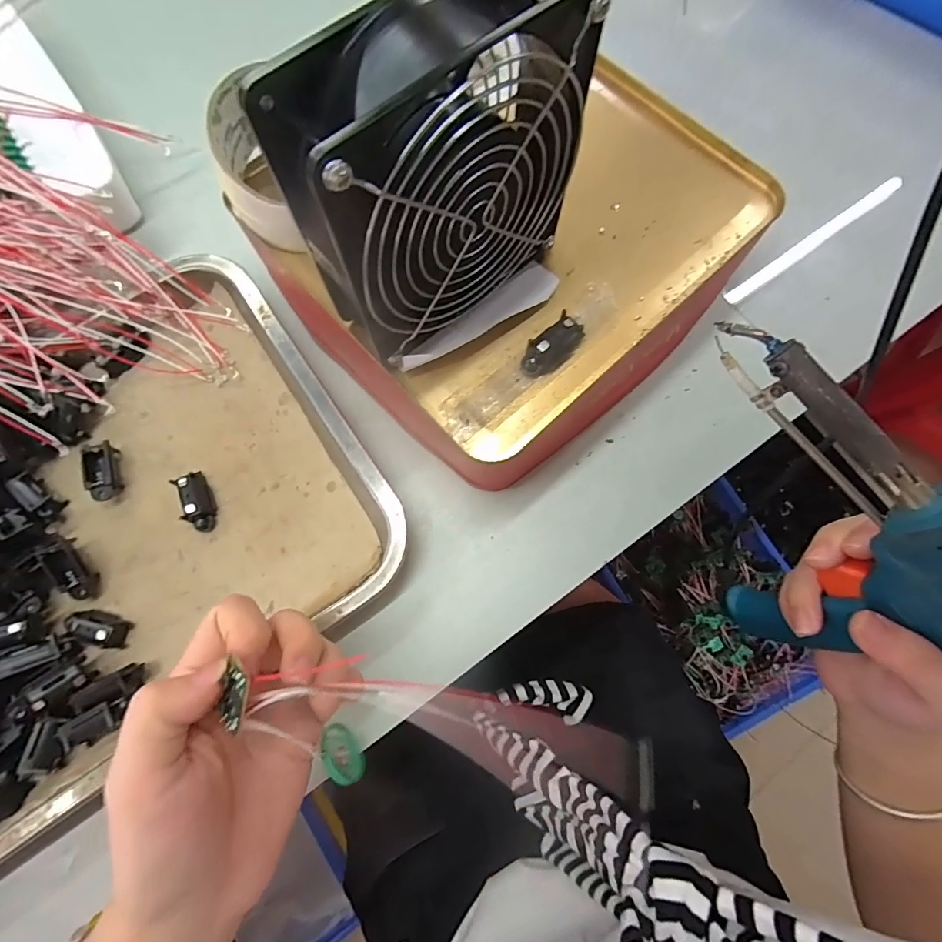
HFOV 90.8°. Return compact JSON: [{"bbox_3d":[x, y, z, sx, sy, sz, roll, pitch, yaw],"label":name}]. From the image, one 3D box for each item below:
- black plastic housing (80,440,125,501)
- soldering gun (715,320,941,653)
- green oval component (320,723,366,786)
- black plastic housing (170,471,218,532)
[{"bbox_3d":[-0.224,0.001,0.283,0.014,0.015,0.035,-15,76,-3],"label":"black plastic housing"},{"bbox_3d":[0.162,0.028,0.235,0.046,0.144,0.176,-39,77,-8],"label":"soldering gun"},{"bbox_3d":[-0.065,0.141,0.230,0.004,0.023,0.028,-38,69,10],"label":"green oval component"},{"bbox_3d":[-0.164,0.018,0.278,0.016,0.013,0.034,-28,77,-6],"label":"black plastic housing"}]

